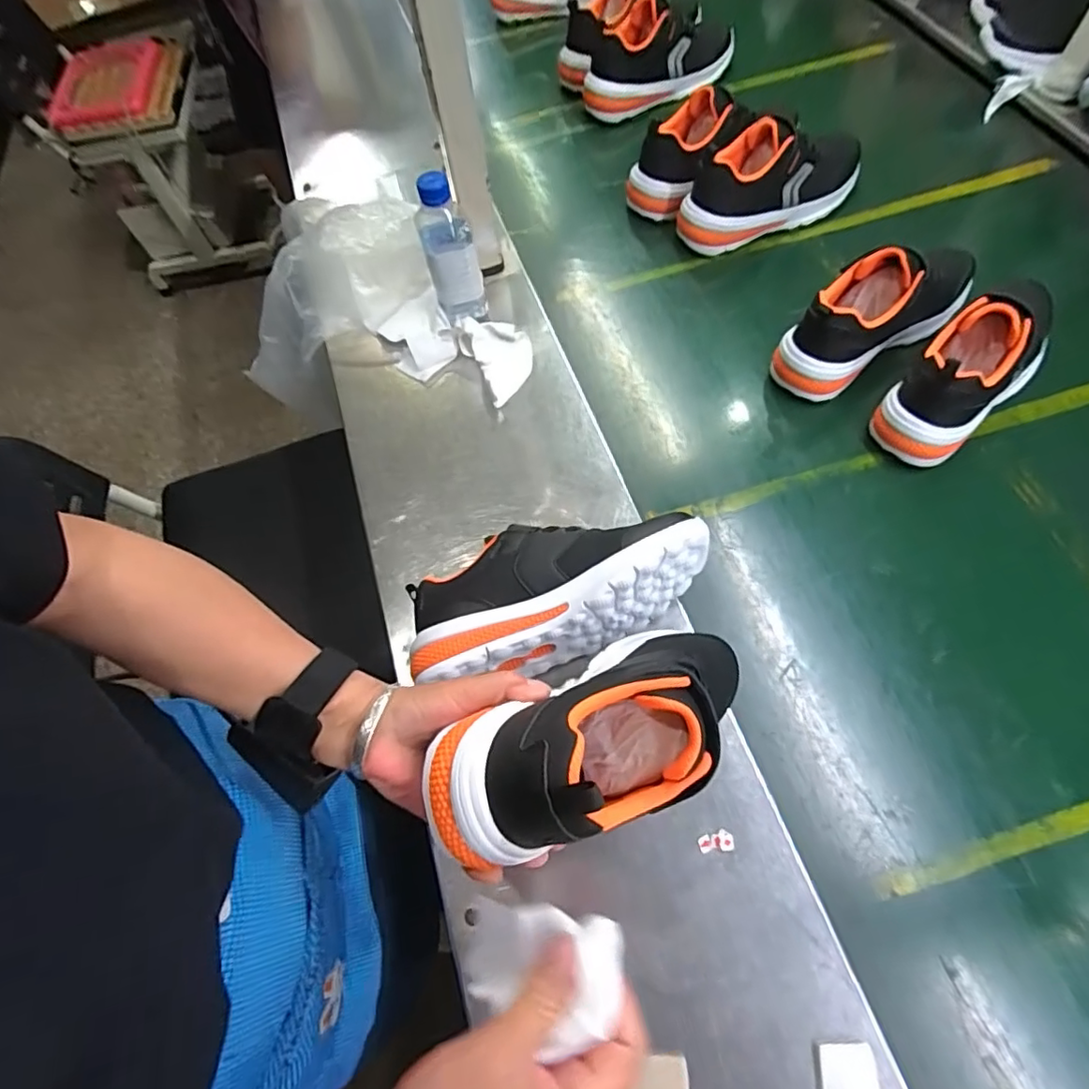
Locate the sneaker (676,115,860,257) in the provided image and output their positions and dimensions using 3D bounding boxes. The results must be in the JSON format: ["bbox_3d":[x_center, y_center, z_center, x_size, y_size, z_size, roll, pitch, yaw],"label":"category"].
[{"bbox_3d":[0.295,-0.470,0.742,0.248,0.119,0.087,-20,63,-5],"label":"sneaker"}]

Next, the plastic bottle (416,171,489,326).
[{"bbox_3d":[-0.108,-0.336,0.654,0.057,0.158,0.069,-18,63,-4],"label":"plastic bottle"}]

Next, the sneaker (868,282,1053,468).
[{"bbox_3d":[0.446,-0.189,0.582,0.239,0.120,0.081,-40,67,-14],"label":"sneaker"}]

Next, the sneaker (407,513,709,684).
[{"bbox_3d":[0.008,0.038,0.492,0.244,0.110,0.114,-21,64,-5],"label":"sneaker"}]

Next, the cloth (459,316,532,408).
[{"bbox_3d":[-0.049,-0.222,0.672,0.076,0.029,0.116,-29,65,-9],"label":"cloth"}]

